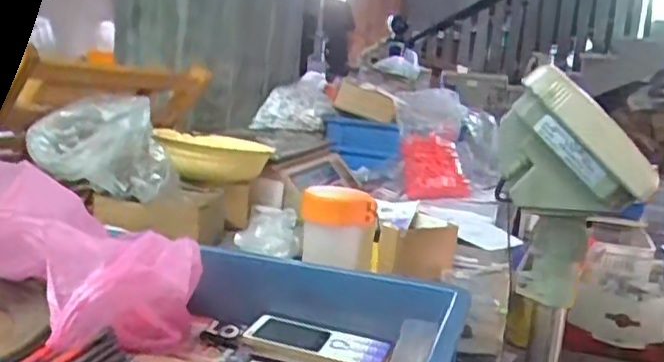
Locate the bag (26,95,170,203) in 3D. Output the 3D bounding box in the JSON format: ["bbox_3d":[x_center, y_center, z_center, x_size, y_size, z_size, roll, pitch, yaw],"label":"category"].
[{"bbox_3d":[-0.298,-0.048,0.850,0.158,0.109,0.126,1,12,-21],"label":"bag"}]

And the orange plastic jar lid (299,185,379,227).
[{"bbox_3d":[0.007,0.023,0.698,0.074,0.033,0.066,5,10,-1],"label":"orange plastic jar lid"}]

